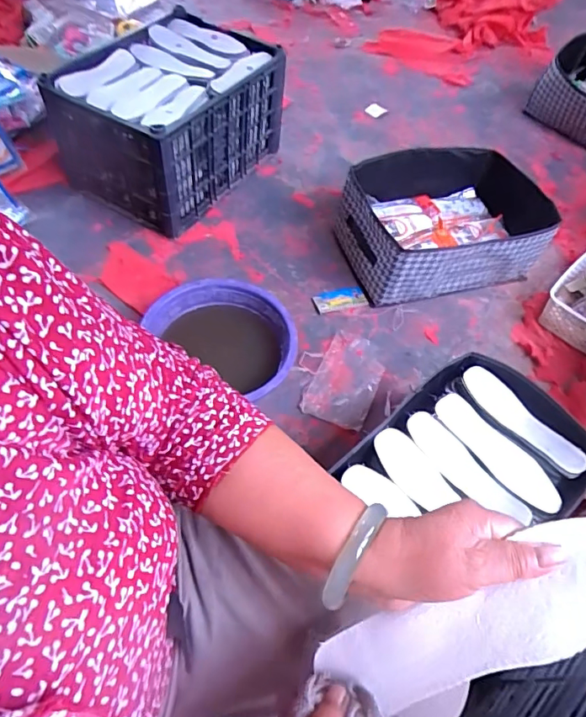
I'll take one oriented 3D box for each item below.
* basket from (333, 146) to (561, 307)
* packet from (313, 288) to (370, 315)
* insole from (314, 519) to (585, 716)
[{"bbox_3d":[0.360,-0.322,1.185,0.452,0.183,0.337,-12,58,-13],"label":"basket"},{"bbox_3d":[0.108,-0.134,1.139,0.121,0.016,0.056,-11,58,-12],"label":"packet"},{"bbox_3d":[0.116,0.162,0.310,0.218,0.006,0.063,-29,58,13],"label":"insole"}]

